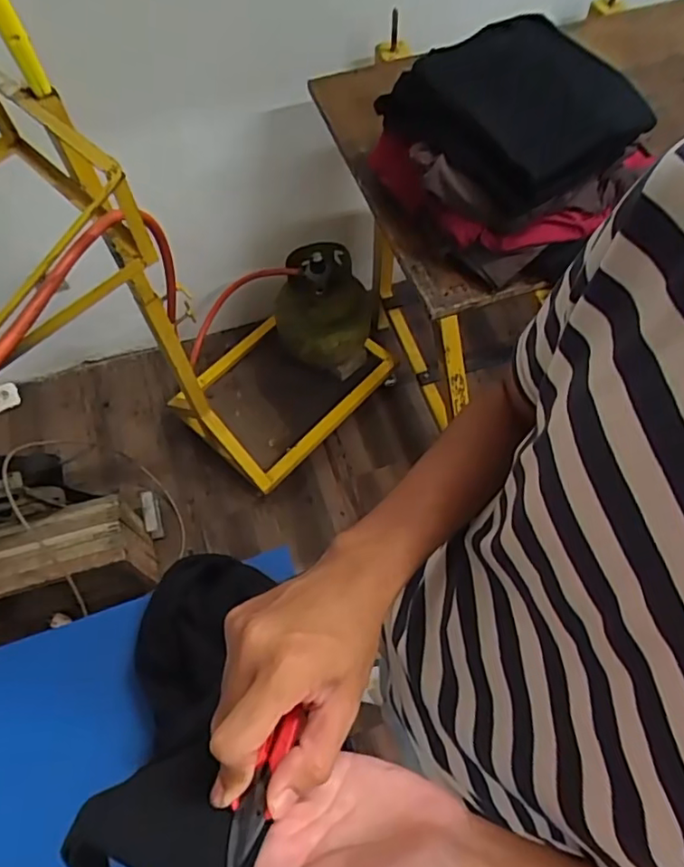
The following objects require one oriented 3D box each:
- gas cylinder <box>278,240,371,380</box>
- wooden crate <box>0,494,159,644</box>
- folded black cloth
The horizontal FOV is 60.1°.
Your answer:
[{"bbox_3d":[-0.043,-0.299,1.572,0.248,0.354,0.229,0,63,1],"label":"gas cylinder"},{"bbox_3d":[-0.664,0.319,1.351,0.428,0.291,0.171,-16,64,-7],"label":"wooden crate"},{"bbox_3d":[0.237,-0.470,0.849,0.252,0.087,0.298,-36,68,-16],"label":"folded black cloth"}]

